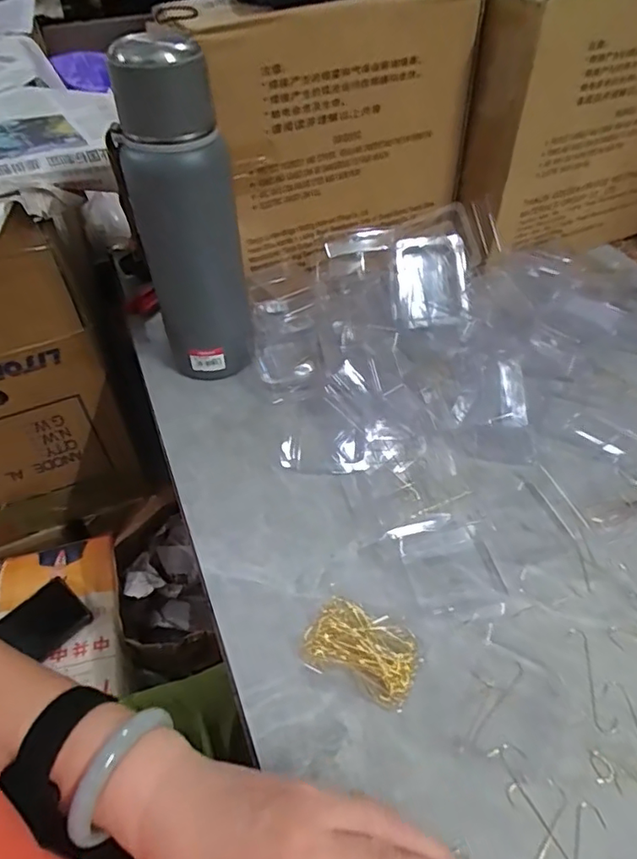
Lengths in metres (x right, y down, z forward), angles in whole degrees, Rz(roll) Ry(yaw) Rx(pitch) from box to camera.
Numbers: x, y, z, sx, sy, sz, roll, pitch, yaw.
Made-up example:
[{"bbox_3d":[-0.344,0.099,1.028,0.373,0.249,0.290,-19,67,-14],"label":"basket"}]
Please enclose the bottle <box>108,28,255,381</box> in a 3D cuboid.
[{"bbox_3d":[-0.112,-0.173,0.469,0.079,0.270,0.086,-15,50,-13],"label":"bottle"}]

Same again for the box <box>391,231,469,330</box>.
[{"bbox_3d":[0.117,-0.157,0.581,0.075,0.018,0.093,-5,93,7],"label":"box"}]

